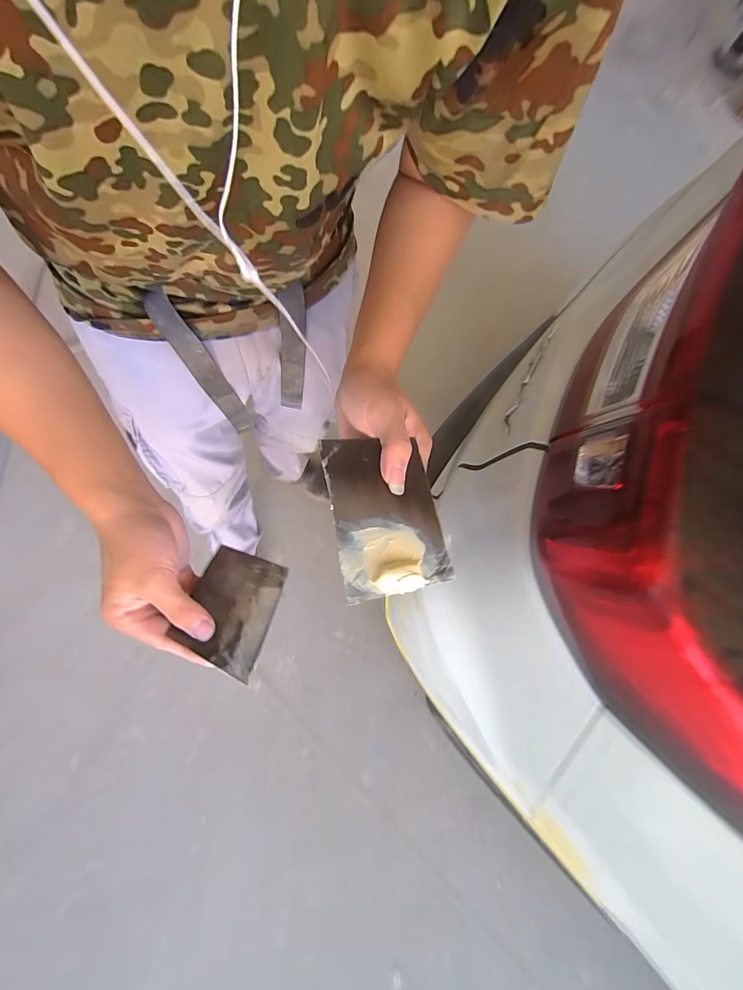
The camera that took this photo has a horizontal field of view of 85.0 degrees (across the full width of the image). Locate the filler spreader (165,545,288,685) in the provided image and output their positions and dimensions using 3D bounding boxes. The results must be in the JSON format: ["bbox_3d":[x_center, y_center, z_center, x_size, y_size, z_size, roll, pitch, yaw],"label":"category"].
[{"bbox_3d":[-0.123,0.097,0.363,0.072,0.128,0.005,20,119,-8],"label":"filler spreader"}]

